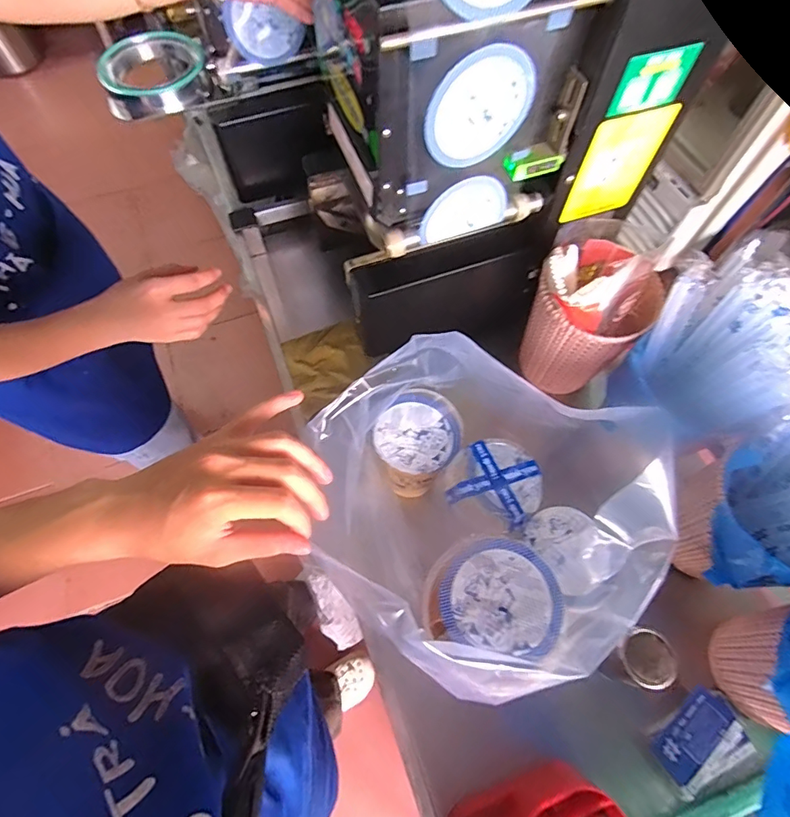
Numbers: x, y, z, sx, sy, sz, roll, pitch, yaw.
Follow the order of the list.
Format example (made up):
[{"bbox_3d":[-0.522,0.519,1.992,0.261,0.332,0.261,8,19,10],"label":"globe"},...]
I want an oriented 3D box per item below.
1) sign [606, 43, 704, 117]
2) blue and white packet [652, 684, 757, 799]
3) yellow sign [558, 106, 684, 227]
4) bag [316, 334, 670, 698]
[{"bbox_3d":[0.228,-0.289,0.417,0.071,0.047,0.006,-17,67,-9],"label":"sign"},{"bbox_3d":[0.320,0.347,0.494,0.097,0.010,0.064,-32,70,-15],"label":"blue and white packet"},{"bbox_3d":[0.228,-0.248,0.491,0.088,0.115,0.007,-17,67,-9],"label":"yellow sign"},{"bbox_3d":[0.067,0.117,0.463,0.269,0.293,0.234,37,69,15],"label":"bag"}]

